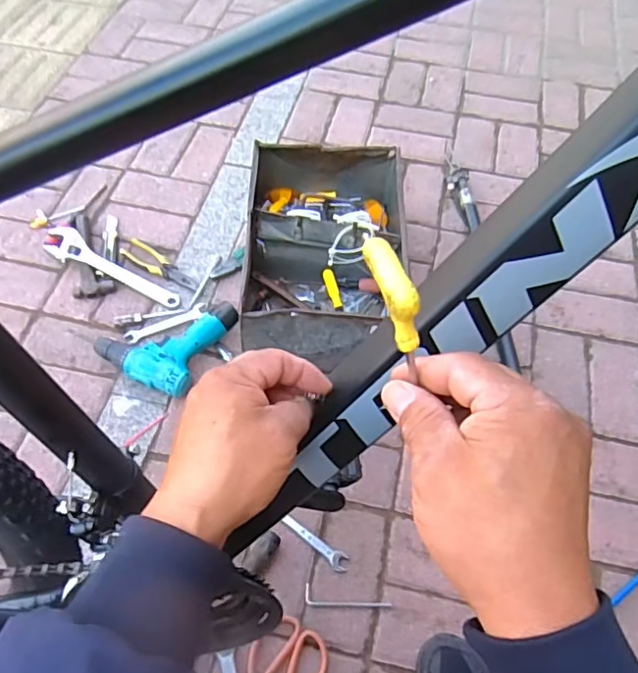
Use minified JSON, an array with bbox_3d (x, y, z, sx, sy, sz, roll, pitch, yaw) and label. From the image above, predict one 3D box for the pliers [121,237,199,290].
[{"bbox_3d":[-0.308,-0.137,1.106,0.177,0.019,0.049,30,62,15],"label":"pliers"}]

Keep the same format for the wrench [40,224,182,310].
[{"bbox_3d":[-0.391,-0.130,1.082,0.284,0.021,0.070,28,60,0],"label":"wrench"}]

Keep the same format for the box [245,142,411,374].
[{"bbox_3d":[0.013,-0.146,1.002,0.270,0.176,0.420,4,58,0],"label":"box"}]

